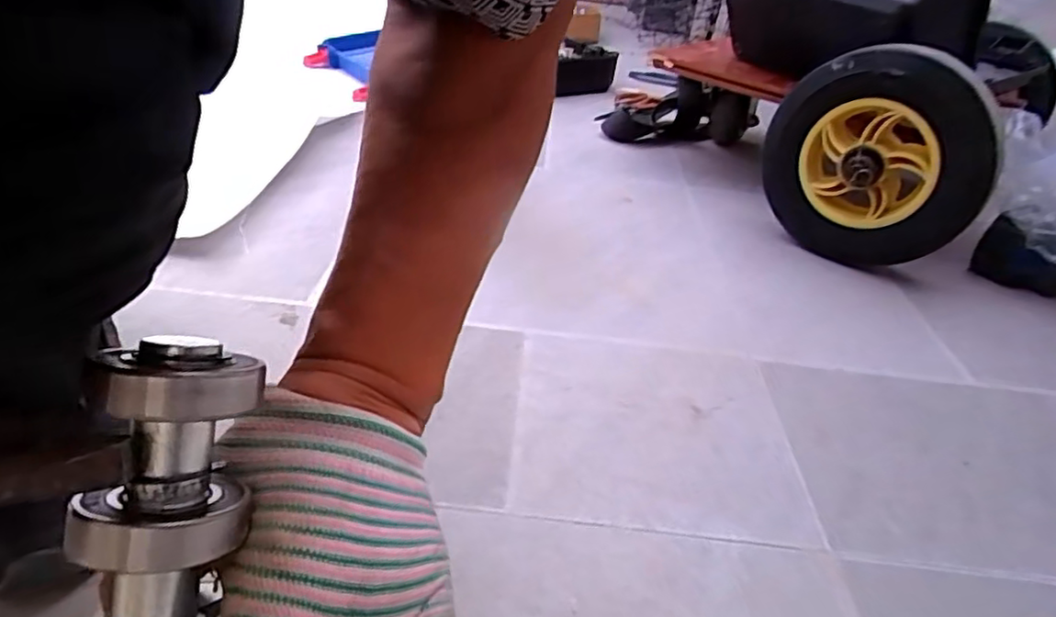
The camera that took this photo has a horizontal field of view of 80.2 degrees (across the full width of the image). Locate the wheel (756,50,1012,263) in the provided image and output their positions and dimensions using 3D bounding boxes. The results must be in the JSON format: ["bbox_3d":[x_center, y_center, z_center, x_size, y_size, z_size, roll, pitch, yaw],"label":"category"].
[{"bbox_3d":[0.385,-0.151,0.698,0.113,0.247,0.223,-12,38,-27],"label":"wheel"}]

